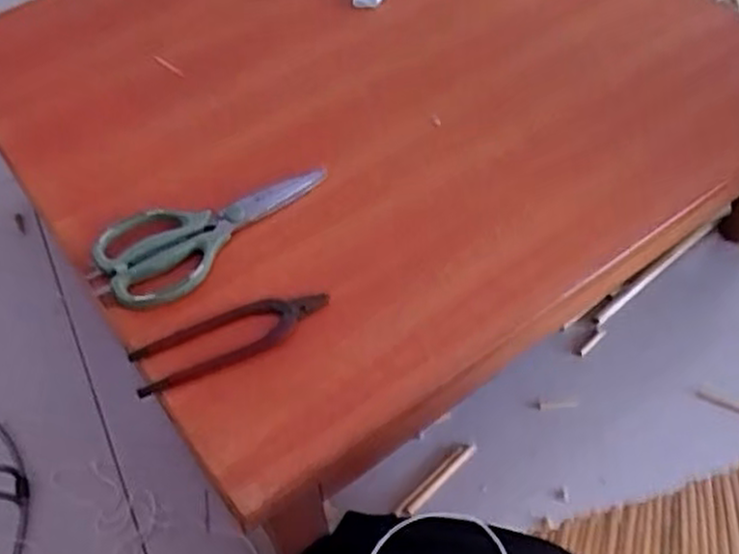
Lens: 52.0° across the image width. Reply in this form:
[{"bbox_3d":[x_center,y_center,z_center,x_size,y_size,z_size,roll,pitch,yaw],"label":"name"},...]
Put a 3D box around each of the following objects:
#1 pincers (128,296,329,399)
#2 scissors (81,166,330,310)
[{"bbox_3d":[-0.110,0.043,0.596,0.157,0.009,0.050,-21,54,-12],"label":"pincers"},{"bbox_3d":[-0.142,-0.051,0.668,0.220,0.013,0.097,-37,58,-22],"label":"scissors"}]

